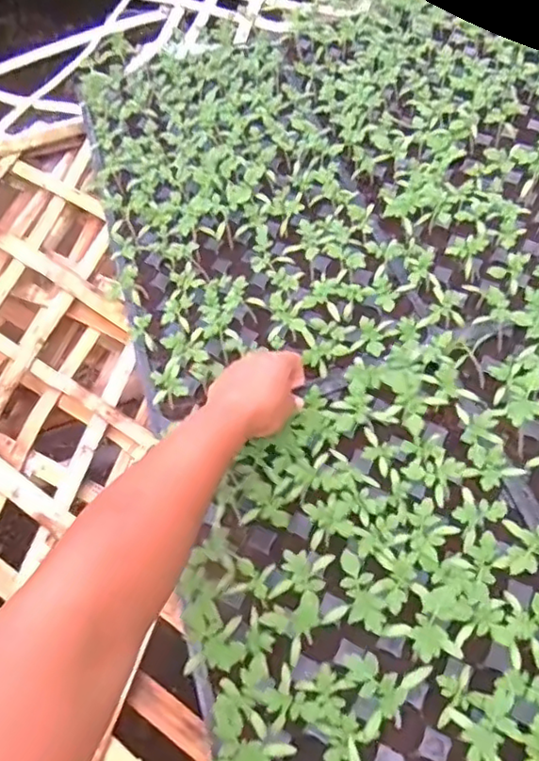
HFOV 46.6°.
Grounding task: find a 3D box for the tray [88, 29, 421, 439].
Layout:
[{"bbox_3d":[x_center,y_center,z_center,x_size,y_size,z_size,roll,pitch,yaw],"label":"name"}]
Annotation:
[{"bbox_3d":[-0.044,-0.208,0.721,0.281,0.078,0.528,-17,57,-6],"label":"tray"}]

